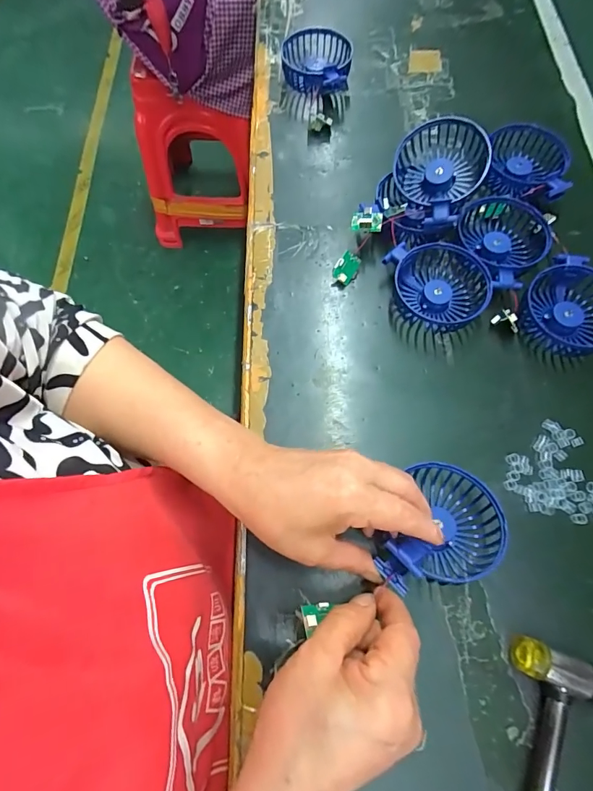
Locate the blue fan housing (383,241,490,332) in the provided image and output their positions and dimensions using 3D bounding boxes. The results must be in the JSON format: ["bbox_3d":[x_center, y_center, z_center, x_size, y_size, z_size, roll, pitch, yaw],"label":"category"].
[{"bbox_3d":[0.141,-0.112,0.400,0.082,0.034,0.090,-1,69,2],"label":"blue fan housing"}]

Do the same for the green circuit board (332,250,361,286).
[{"bbox_3d":[0.051,-0.131,0.417,0.023,0.005,0.029,32,103,-10],"label":"green circuit board"}]

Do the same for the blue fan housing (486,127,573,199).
[{"bbox_3d":[0.254,-0.254,0.449,0.079,0.028,0.095,13,70,7],"label":"blue fan housing"}]

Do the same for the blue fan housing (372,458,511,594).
[{"bbox_3d":[0.104,0.097,0.302,0.096,0.050,0.090,-10,69,-1],"label":"blue fan housing"}]

